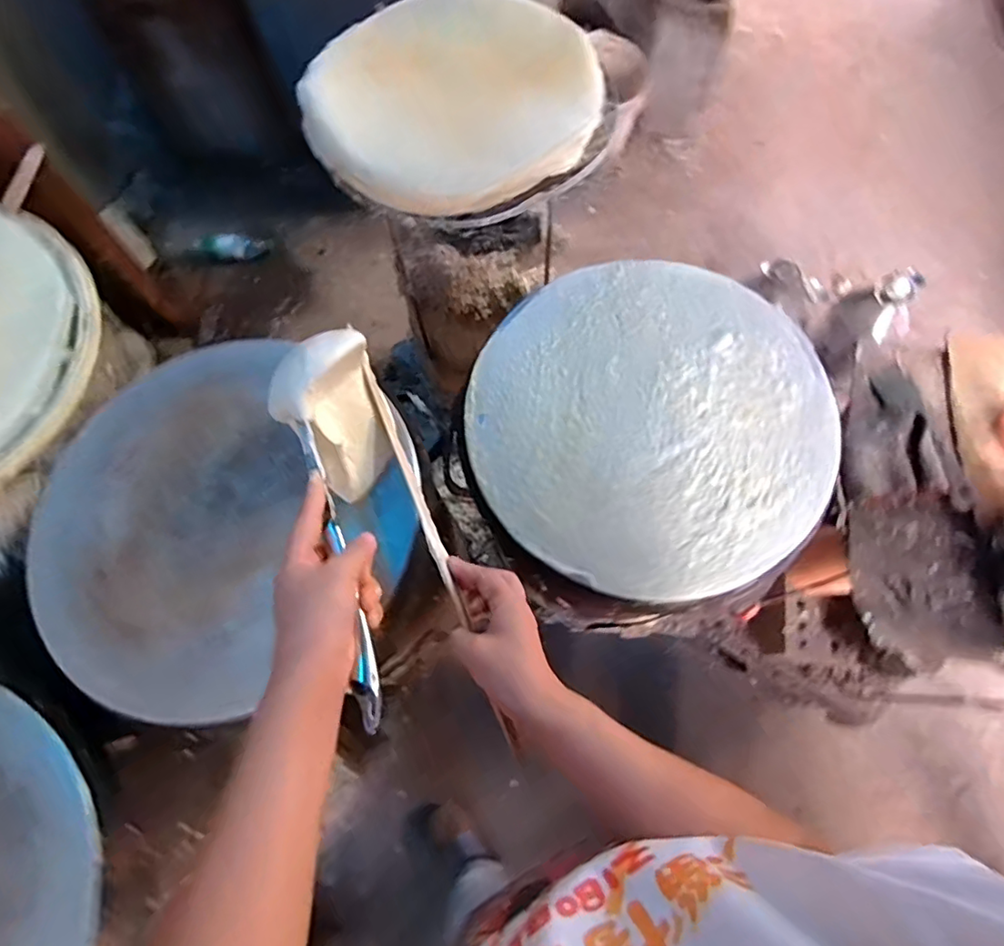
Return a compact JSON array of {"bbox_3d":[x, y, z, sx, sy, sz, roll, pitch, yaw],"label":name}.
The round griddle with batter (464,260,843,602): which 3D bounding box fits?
[{"bbox_3d":[0.151,-0.060,0.590,0.361,0.022,0.357,0,70,1],"label":"round griddle with batter"}]

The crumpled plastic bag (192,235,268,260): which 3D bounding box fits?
[{"bbox_3d":[-0.818,-0.672,1.674,0.222,0.054,0.071,6,70,5],"label":"crumpled plastic bag"}]

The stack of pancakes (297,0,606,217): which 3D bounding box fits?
[{"bbox_3d":[-0.057,-0.481,0.732,0.360,0.057,0.363,28,73,12],"label":"stack of pancakes"}]

